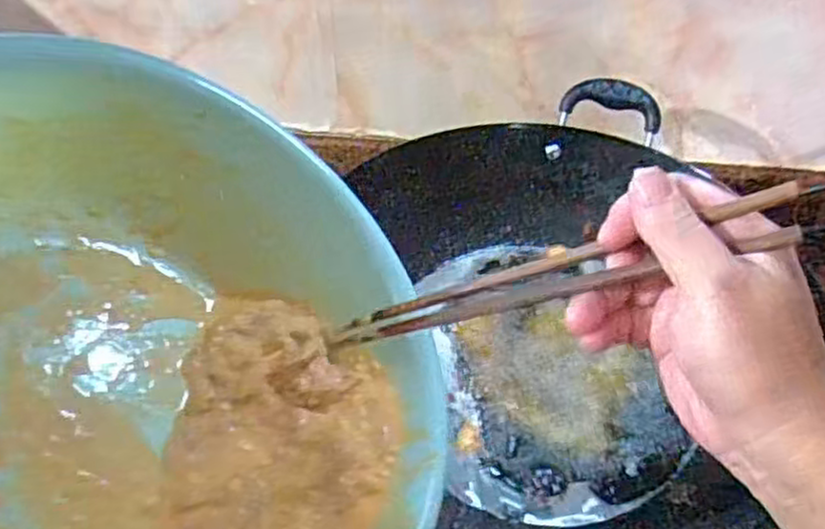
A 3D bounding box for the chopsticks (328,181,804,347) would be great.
[{"bbox_3d":[0.054,0.009,0.339,0.228,0.020,0.019,-18,41,31],"label":"chopsticks"}]

